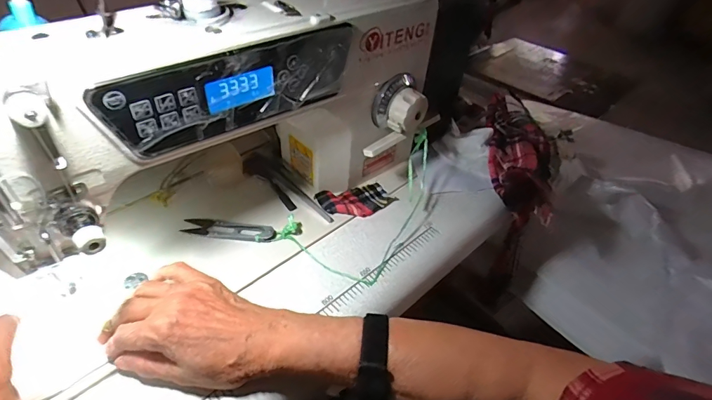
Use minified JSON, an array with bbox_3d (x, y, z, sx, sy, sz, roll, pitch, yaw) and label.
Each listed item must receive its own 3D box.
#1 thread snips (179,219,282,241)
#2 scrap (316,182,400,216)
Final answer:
[{"bbox_3d":[-0.134,0.032,0.437,0.101,0.010,0.024,7,43,3],"label":"thread snips"},{"bbox_3d":[0.001,-0.001,0.481,0.087,0.012,0.048,-14,46,-18],"label":"scrap"}]

